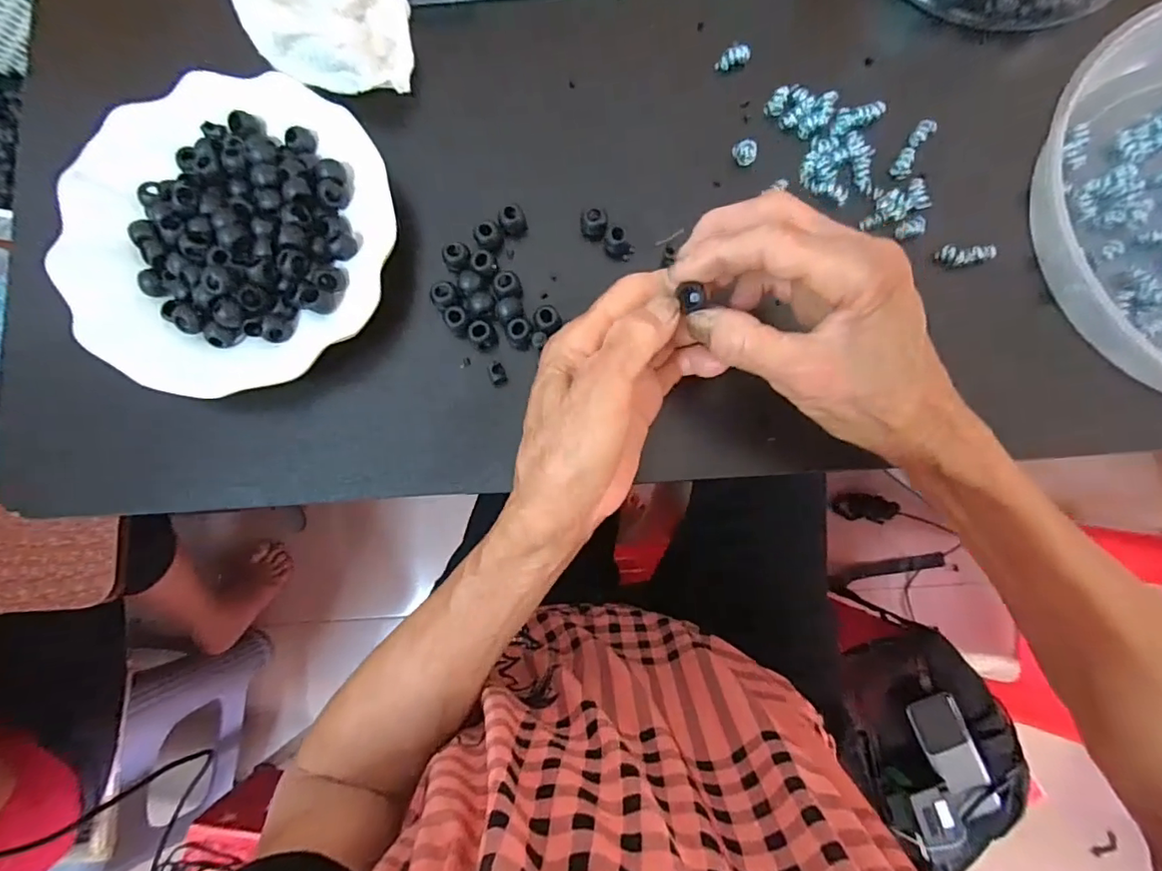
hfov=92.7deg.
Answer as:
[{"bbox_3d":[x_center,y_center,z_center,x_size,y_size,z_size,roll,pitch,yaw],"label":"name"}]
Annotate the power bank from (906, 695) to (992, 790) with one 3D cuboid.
[{"bbox_3d":[0.405,0.339,0.607,0.054,0.019,0.098,-22,83,-1],"label":"power bank"}]

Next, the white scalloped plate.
[{"bbox_3d":[-0.194,-0.112,0.303,0.173,0.023,0.178,0,83,2],"label":"white scalloped plate"}]

